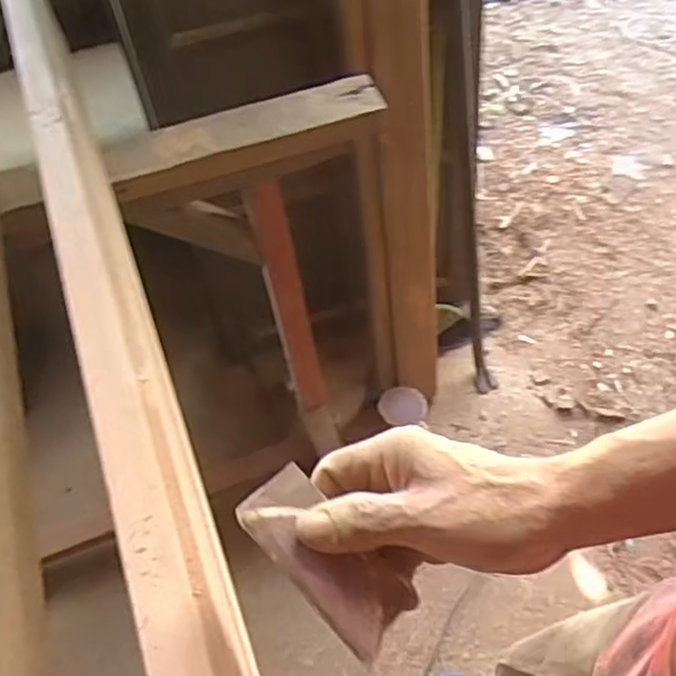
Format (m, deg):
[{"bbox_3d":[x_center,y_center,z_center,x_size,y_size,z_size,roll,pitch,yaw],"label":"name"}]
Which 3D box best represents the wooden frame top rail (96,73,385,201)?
[{"bbox_3d":[-0.112,-0.250,0.878,0.331,0.044,0.087,-17,52,-7],"label":"wooden frame top rail"}]

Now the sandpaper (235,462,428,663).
[{"bbox_3d":[-0.006,0.108,0.362,0.094,0.017,0.046,40,64,14],"label":"sandpaper"}]

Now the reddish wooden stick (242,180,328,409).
[{"bbox_3d":[-0.069,-0.041,1.087,0.054,0.461,0.037,-13,52,-5],"label":"reddish wooden stick"}]

